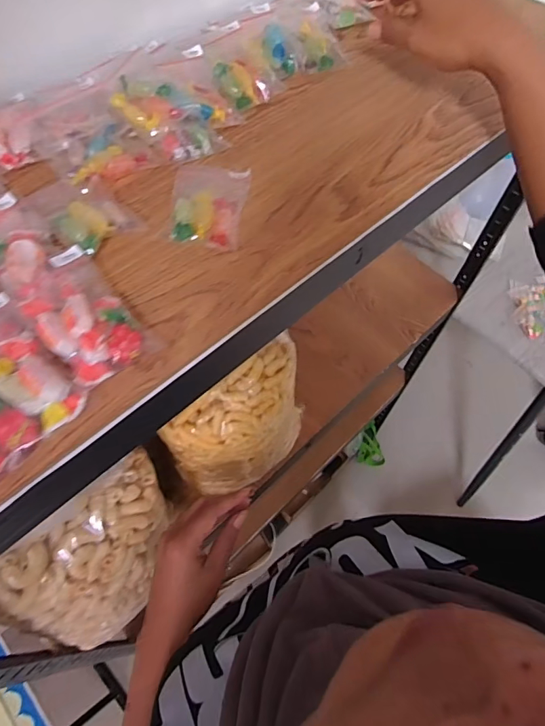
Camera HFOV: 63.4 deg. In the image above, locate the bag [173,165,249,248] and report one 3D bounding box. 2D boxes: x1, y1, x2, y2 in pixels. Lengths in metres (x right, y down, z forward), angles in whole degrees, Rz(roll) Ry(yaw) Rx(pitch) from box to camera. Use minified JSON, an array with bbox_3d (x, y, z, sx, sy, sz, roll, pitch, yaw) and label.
[{"bbox_3d":[-0.046,-0.119,0.326,0.053,0.015,0.086,0,60,-1],"label":"bag"}]

